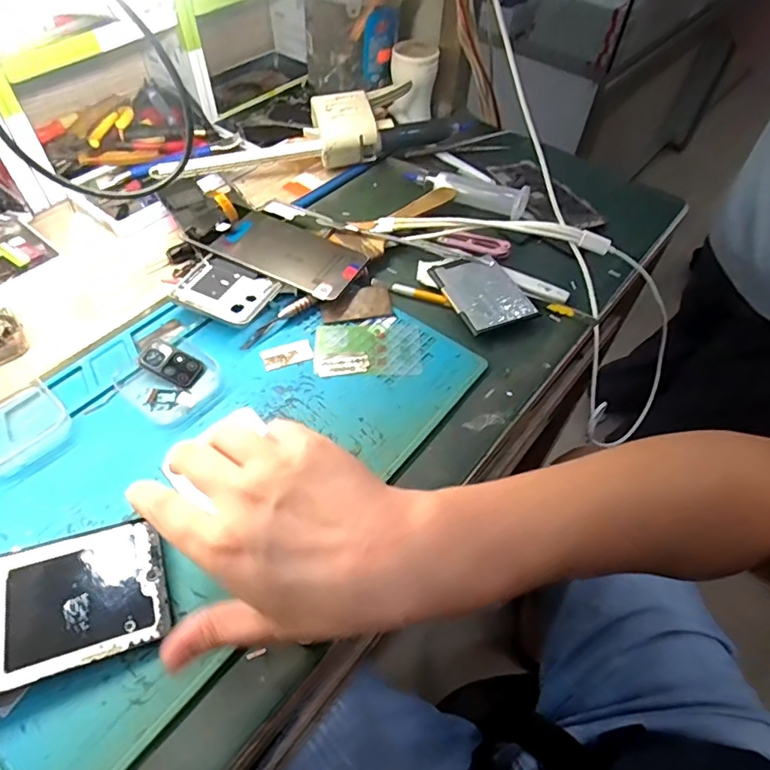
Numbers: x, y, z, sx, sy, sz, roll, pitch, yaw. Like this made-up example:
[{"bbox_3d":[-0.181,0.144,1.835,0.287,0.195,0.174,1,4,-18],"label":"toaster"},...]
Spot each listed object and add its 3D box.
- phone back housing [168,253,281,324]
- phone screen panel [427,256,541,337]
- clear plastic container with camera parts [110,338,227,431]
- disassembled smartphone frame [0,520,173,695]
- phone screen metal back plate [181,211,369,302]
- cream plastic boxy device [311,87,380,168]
[{"bbox_3d":[-0.132,-0.079,0.436,0.073,0.004,0.063,23,54,9],"label":"phone back housing"},{"bbox_3d":[0.087,-0.082,0.463,0.065,0.009,0.091,-18,53,-12],"label":"phone screen panel"},{"bbox_3d":[-0.159,-0.004,0.393,0.069,0.015,0.063,35,59,22],"label":"clear plastic container with camera parts"},{"bbox_3d":[-0.205,0.127,0.283,0.161,0.007,0.073,-12,54,-18],"label":"disassembled smartphone frame"},{"bbox_3d":[-0.088,-0.122,0.474,0.132,0.008,0.076,25,54,12],"label":"phone screen metal back plate"},{"bbox_3d":[-0.043,-0.275,0.573,0.064,0.062,0.063,-10,54,-10],"label":"cream plastic boxy device"}]

